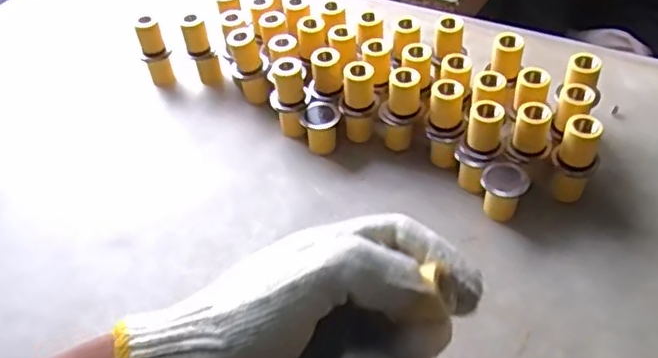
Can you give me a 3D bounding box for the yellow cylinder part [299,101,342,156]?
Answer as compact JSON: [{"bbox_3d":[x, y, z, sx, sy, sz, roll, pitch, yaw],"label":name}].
[{"bbox_3d":[-0.006,-0.040,0.492,0.029,0.034,0.025,-8,46,-2],"label":"yellow cylinder part"}]

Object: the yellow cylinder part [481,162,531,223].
[{"bbox_3d":[0.120,0.009,0.430,0.030,0.032,0.028,10,48,15],"label":"yellow cylinder part"}]

